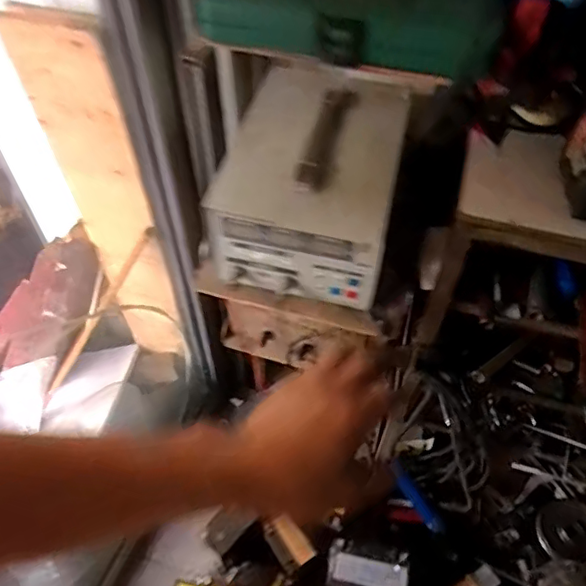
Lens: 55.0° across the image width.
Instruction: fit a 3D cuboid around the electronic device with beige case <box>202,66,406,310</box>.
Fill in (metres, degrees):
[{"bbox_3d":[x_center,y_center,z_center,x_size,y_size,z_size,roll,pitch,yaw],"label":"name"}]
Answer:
[{"bbox_3d":[0.030,-0.147,0.734,0.200,0.149,0.270,11,55,9],"label":"electronic device with beige case"}]

